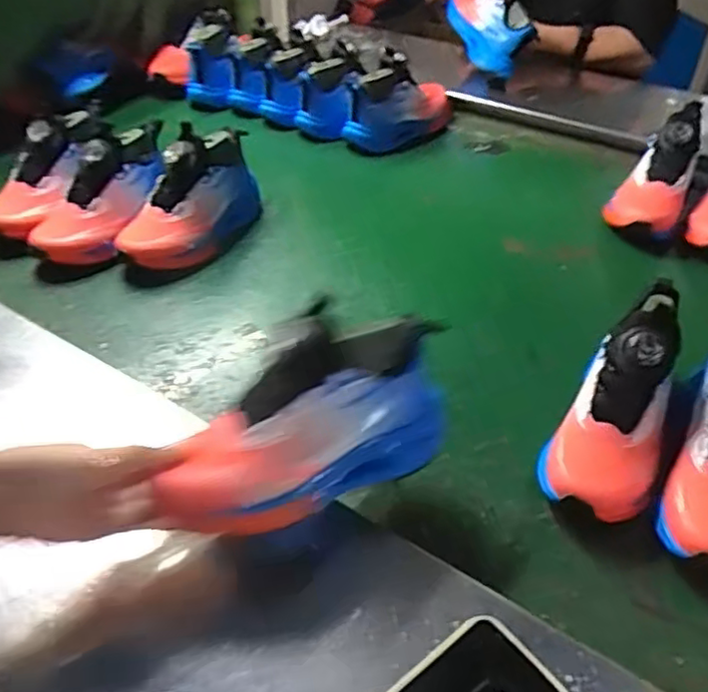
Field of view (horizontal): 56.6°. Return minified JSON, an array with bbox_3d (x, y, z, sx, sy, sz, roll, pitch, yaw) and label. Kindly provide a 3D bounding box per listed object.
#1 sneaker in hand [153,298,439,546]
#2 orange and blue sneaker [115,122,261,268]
[{"bbox_3d":[-0.029,0.051,0.459,0.217,0.101,0.083,-24,47,-23],"label":"sneaker in hand"},{"bbox_3d":[-0.199,-0.185,0.809,0.084,0.119,0.217,20,47,22],"label":"orange and blue sneaker"}]

